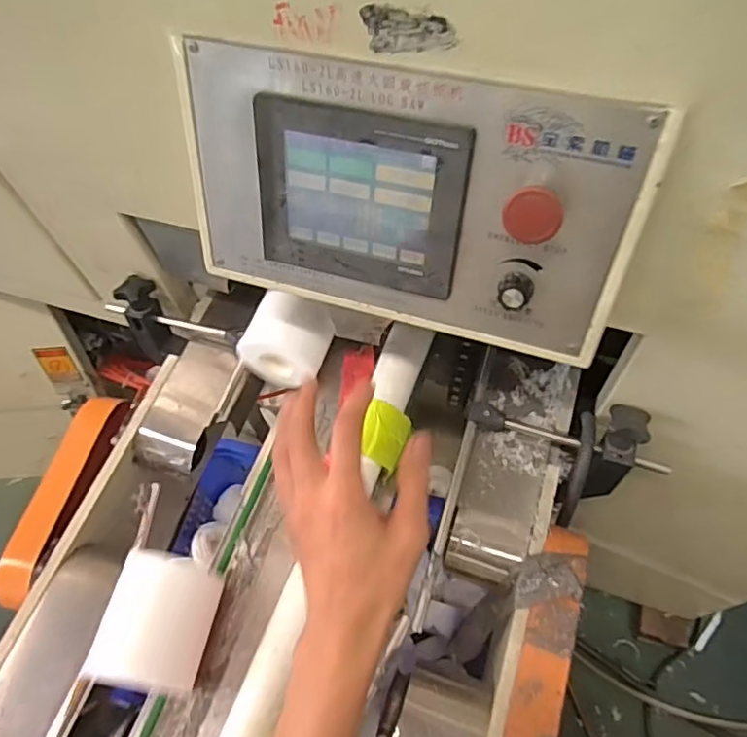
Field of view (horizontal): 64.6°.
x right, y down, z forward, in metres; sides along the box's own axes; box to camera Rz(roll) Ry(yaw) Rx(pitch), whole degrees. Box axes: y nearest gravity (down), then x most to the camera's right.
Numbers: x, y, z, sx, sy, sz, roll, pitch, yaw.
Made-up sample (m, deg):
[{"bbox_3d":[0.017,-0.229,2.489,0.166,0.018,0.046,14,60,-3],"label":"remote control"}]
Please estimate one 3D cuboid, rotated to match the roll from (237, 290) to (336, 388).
[{"bbox_3d":[-0.105,-0.031,0.720,0.100,0.083,0.086,15,62,12],"label":"roll"}]

